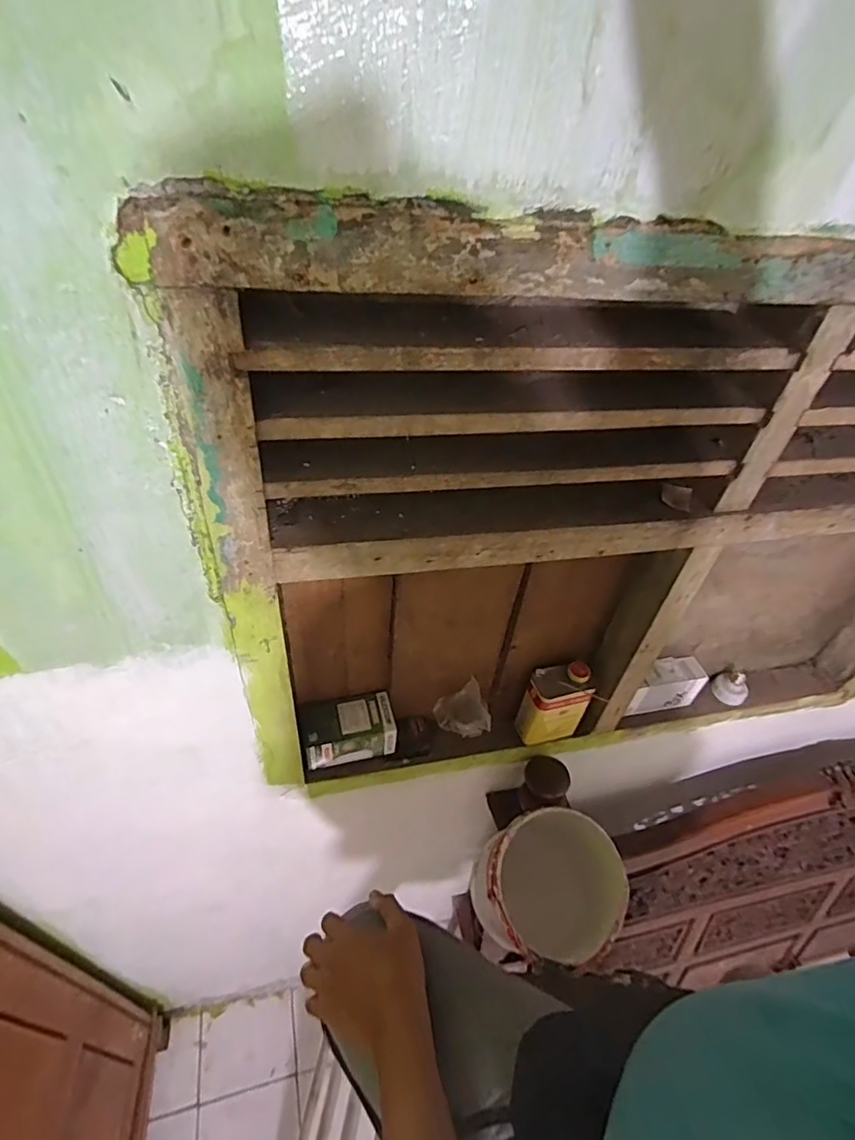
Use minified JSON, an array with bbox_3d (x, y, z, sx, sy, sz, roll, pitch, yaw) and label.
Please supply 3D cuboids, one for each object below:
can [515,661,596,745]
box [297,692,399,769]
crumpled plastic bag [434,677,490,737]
[{"bbox_3d":[0.238,0.251,1.033,0.118,0.188,0.060,-4,45,-11],"label":"can"},{"bbox_3d":[-0.138,0.275,0.961,0.158,0.094,0.082,-7,45,-14],"label":"box"},{"bbox_3d":[0.063,0.243,0.974,0.098,0.095,0.069,8,44,2],"label":"crumpled plastic bag"}]

